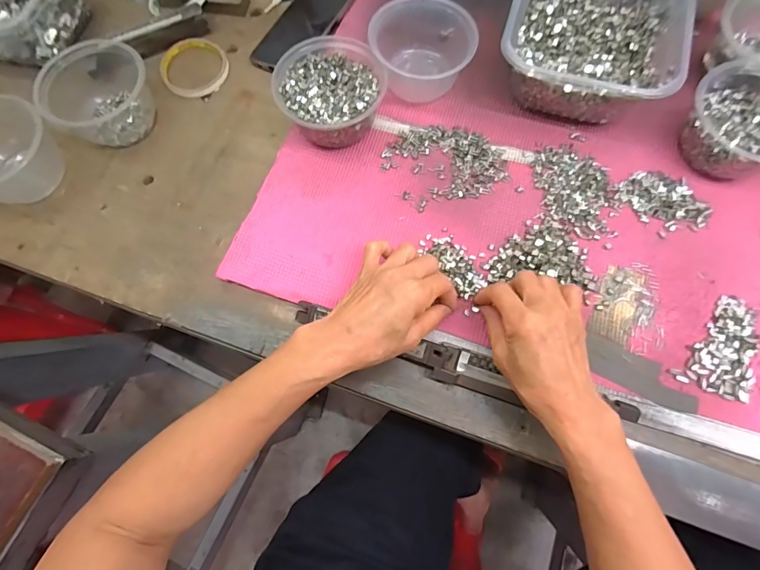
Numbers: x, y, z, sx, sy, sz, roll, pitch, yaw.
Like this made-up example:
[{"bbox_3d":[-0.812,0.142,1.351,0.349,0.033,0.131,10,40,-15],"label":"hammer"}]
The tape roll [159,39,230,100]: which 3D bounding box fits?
[{"bbox_3d":[-0.236,-0.275,0.506,0.091,0.011,0.081,42,77,15],"label":"tape roll"}]

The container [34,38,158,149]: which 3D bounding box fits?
[{"bbox_3d":[-0.324,-0.222,0.465,0.111,0.062,0.120,-1,70,3],"label":"container"}]

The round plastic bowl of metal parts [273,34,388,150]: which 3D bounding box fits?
[{"bbox_3d":[-0.051,-0.206,0.442,0.110,0.063,0.112,-1,70,3],"label":"round plastic bowl of metal parts"}]

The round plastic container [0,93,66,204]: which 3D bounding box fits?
[{"bbox_3d":[-0.421,-0.145,0.445,0.119,0.057,0.124,-1,70,3],"label":"round plastic container"}]

